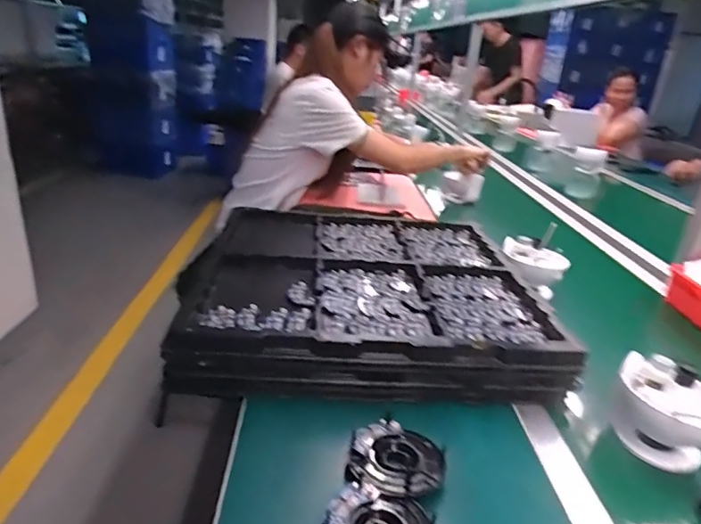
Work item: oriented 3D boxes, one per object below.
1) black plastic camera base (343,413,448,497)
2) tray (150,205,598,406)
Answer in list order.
[{"bbox_3d":[0.049,0.211,0.530,0.098,0.024,0.092,10,25,8],"label":"black plastic camera base"},{"bbox_3d":[0.025,0.040,0.837,0.515,0.097,0.485,4,24,-5],"label":"tray"}]

